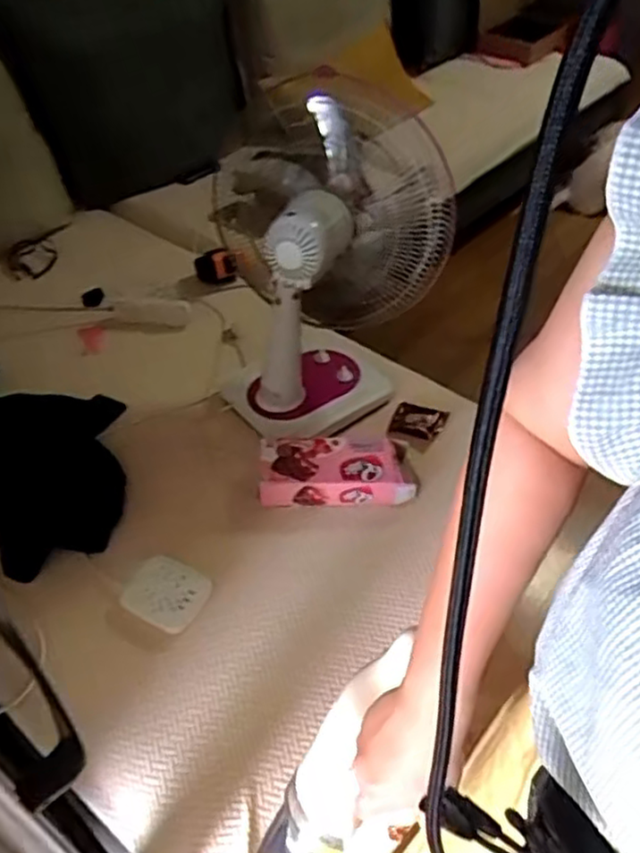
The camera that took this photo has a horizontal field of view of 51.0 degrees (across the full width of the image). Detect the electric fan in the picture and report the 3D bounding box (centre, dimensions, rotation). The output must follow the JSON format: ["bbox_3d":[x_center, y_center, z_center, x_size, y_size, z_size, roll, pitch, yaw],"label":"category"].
[{"bbox_3d":[-0.014,-0.296,1.205,0.349,0.523,0.329,1,45,-1],"label":"electric fan"}]

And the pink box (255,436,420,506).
[{"bbox_3d":[0.028,0.073,1.168,0.259,0.054,0.123,0,46,-2],"label":"pink box"}]

